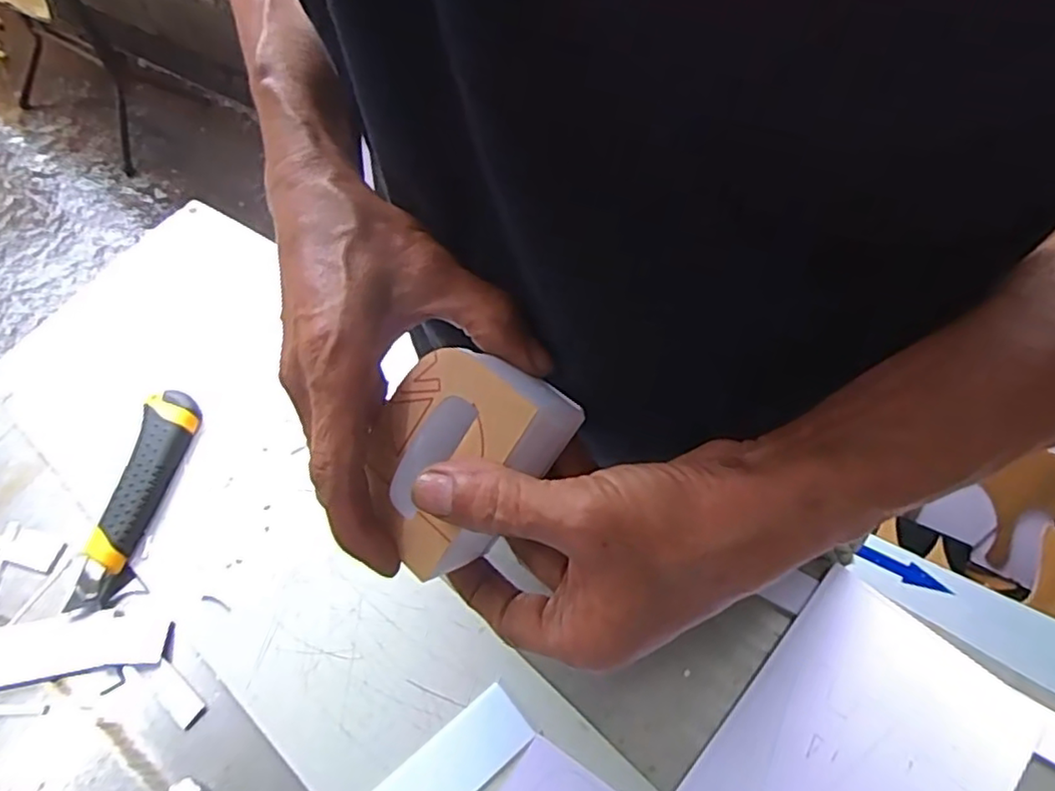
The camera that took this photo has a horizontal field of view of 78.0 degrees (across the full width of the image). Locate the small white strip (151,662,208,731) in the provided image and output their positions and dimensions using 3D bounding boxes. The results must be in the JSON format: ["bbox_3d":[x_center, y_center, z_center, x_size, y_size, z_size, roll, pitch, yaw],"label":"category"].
[{"bbox_3d":[-0.223,0.190,0.412,0.043,0.004,0.016,37,70,19],"label":"small white strip"}]

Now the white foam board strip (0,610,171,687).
[{"bbox_3d":[-0.317,0.167,0.433,0.152,0.004,0.038,-9,62,-2],"label":"white foam board strip"}]

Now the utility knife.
[{"bbox_3d":[-0.280,0.071,0.468,0.039,0.022,0.157,5,63,5],"label":"utility knife"}]

